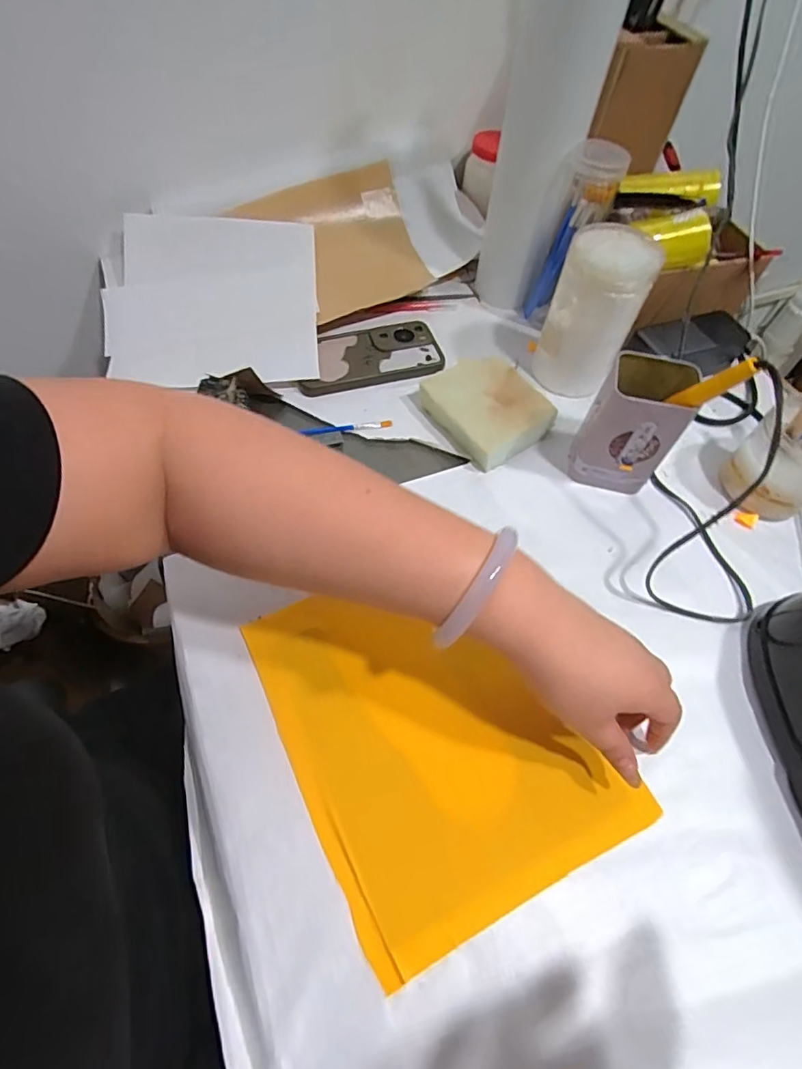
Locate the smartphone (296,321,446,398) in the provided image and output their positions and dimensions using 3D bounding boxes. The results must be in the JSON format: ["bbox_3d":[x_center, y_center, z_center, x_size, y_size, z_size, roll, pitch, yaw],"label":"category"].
[{"bbox_3d":[-0.035,-0.197,0.587,0.156,0.015,0.079,-11,60,-11],"label":"smartphone"}]

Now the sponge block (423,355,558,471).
[{"bbox_3d":[0.087,-0.131,0.544,0.103,0.031,0.122,-32,65,-21],"label":"sponge block"}]

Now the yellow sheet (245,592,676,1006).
[{"bbox_3d":[0.021,0.139,0.387,0.197,0.009,0.245,-22,62,-17],"label":"yellow sheet"}]

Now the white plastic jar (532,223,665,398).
[{"bbox_3d":[0.196,-0.225,0.542,0.085,0.143,0.074,24,60,10],"label":"white plastic jar"}]

